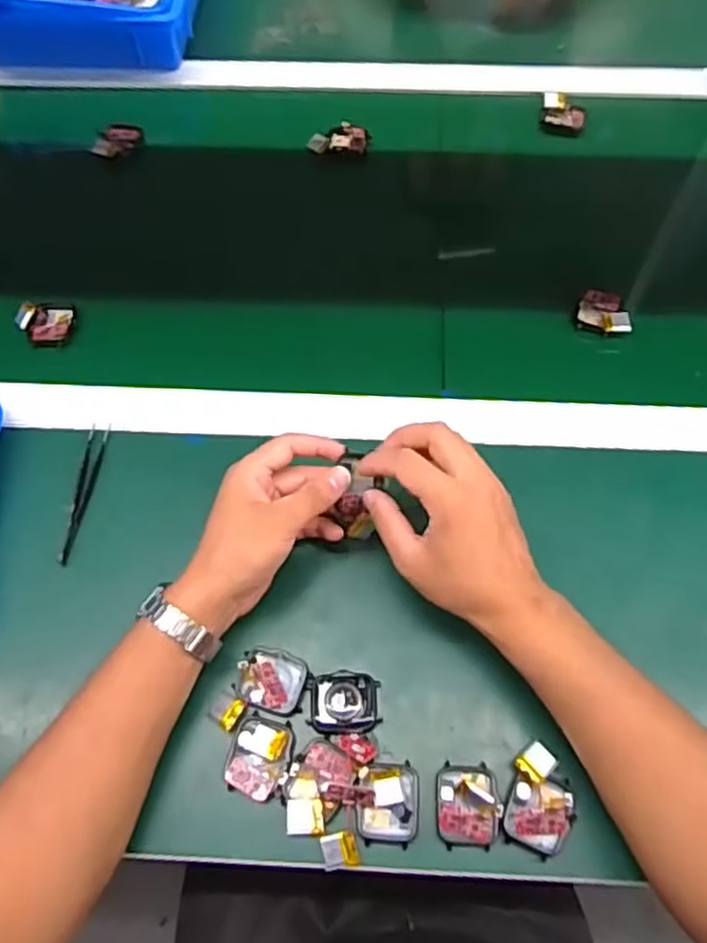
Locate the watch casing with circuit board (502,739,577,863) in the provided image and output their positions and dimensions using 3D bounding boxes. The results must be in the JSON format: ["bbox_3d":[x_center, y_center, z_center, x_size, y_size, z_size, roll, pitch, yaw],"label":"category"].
[{"bbox_3d":[0.117,0.203,0.434,0.039,0.012,0.059,16,65,10],"label":"watch casing with circuit board"}]

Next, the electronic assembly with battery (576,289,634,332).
[{"bbox_3d":[0.220,-0.140,0.612,0.043,0.018,0.045,14,64,6],"label":"electronic assembly with battery"}]

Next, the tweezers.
[{"bbox_3d":[-0.207,0.016,0.541,0.016,0.012,0.116,3,63,3],"label":"tweezers"}]

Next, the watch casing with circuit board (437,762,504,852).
[{"bbox_3d":[0.071,0.207,0.433,0.039,0.015,0.047,2,63,2],"label":"watch casing with circuit board"}]

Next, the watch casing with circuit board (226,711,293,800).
[{"bbox_3d":[-0.061,0.183,0.450,0.040,0.007,0.048,12,64,8],"label":"watch casing with circuit board"}]

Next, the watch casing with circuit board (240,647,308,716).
[{"bbox_3d":[-0.055,0.141,0.474,0.045,0.006,0.040,12,64,8],"label":"watch casing with circuit board"}]

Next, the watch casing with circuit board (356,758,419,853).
[{"bbox_3d":[0.022,0.206,0.436,0.038,0.014,0.048,2,63,3],"label":"watch casing with circuit board"}]

